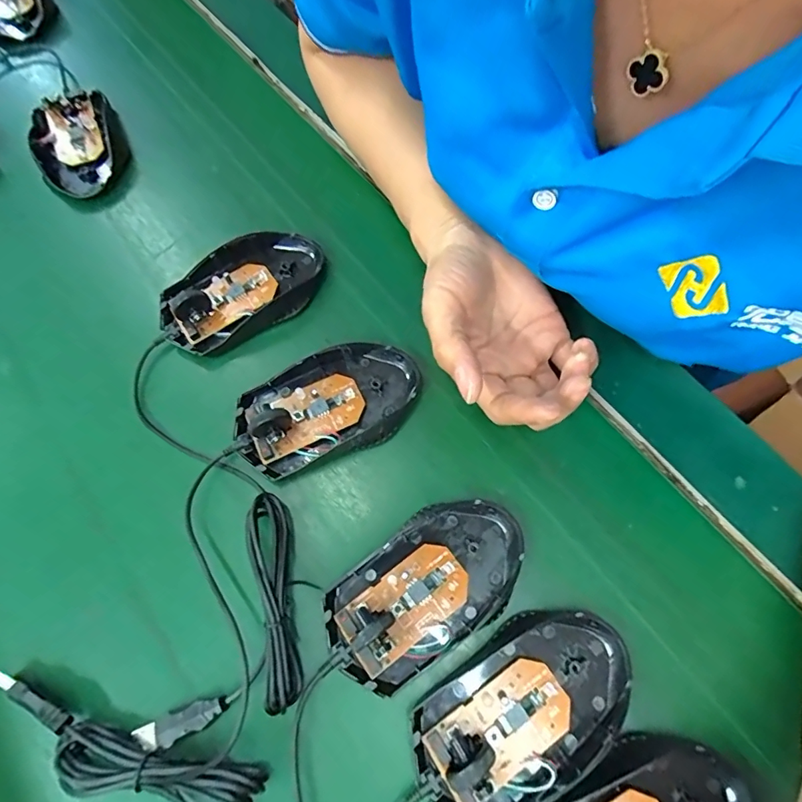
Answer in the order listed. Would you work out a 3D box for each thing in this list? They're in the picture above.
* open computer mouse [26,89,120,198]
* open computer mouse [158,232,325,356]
[{"bbox_3d":[-0.255,-0.204,0.368,0.060,0.028,0.089,-24,70,-7],"label":"open computer mouse"},{"bbox_3d":[-0.107,-0.076,0.313,0.113,0.030,0.063,-31,71,-9],"label":"open computer mouse"}]

